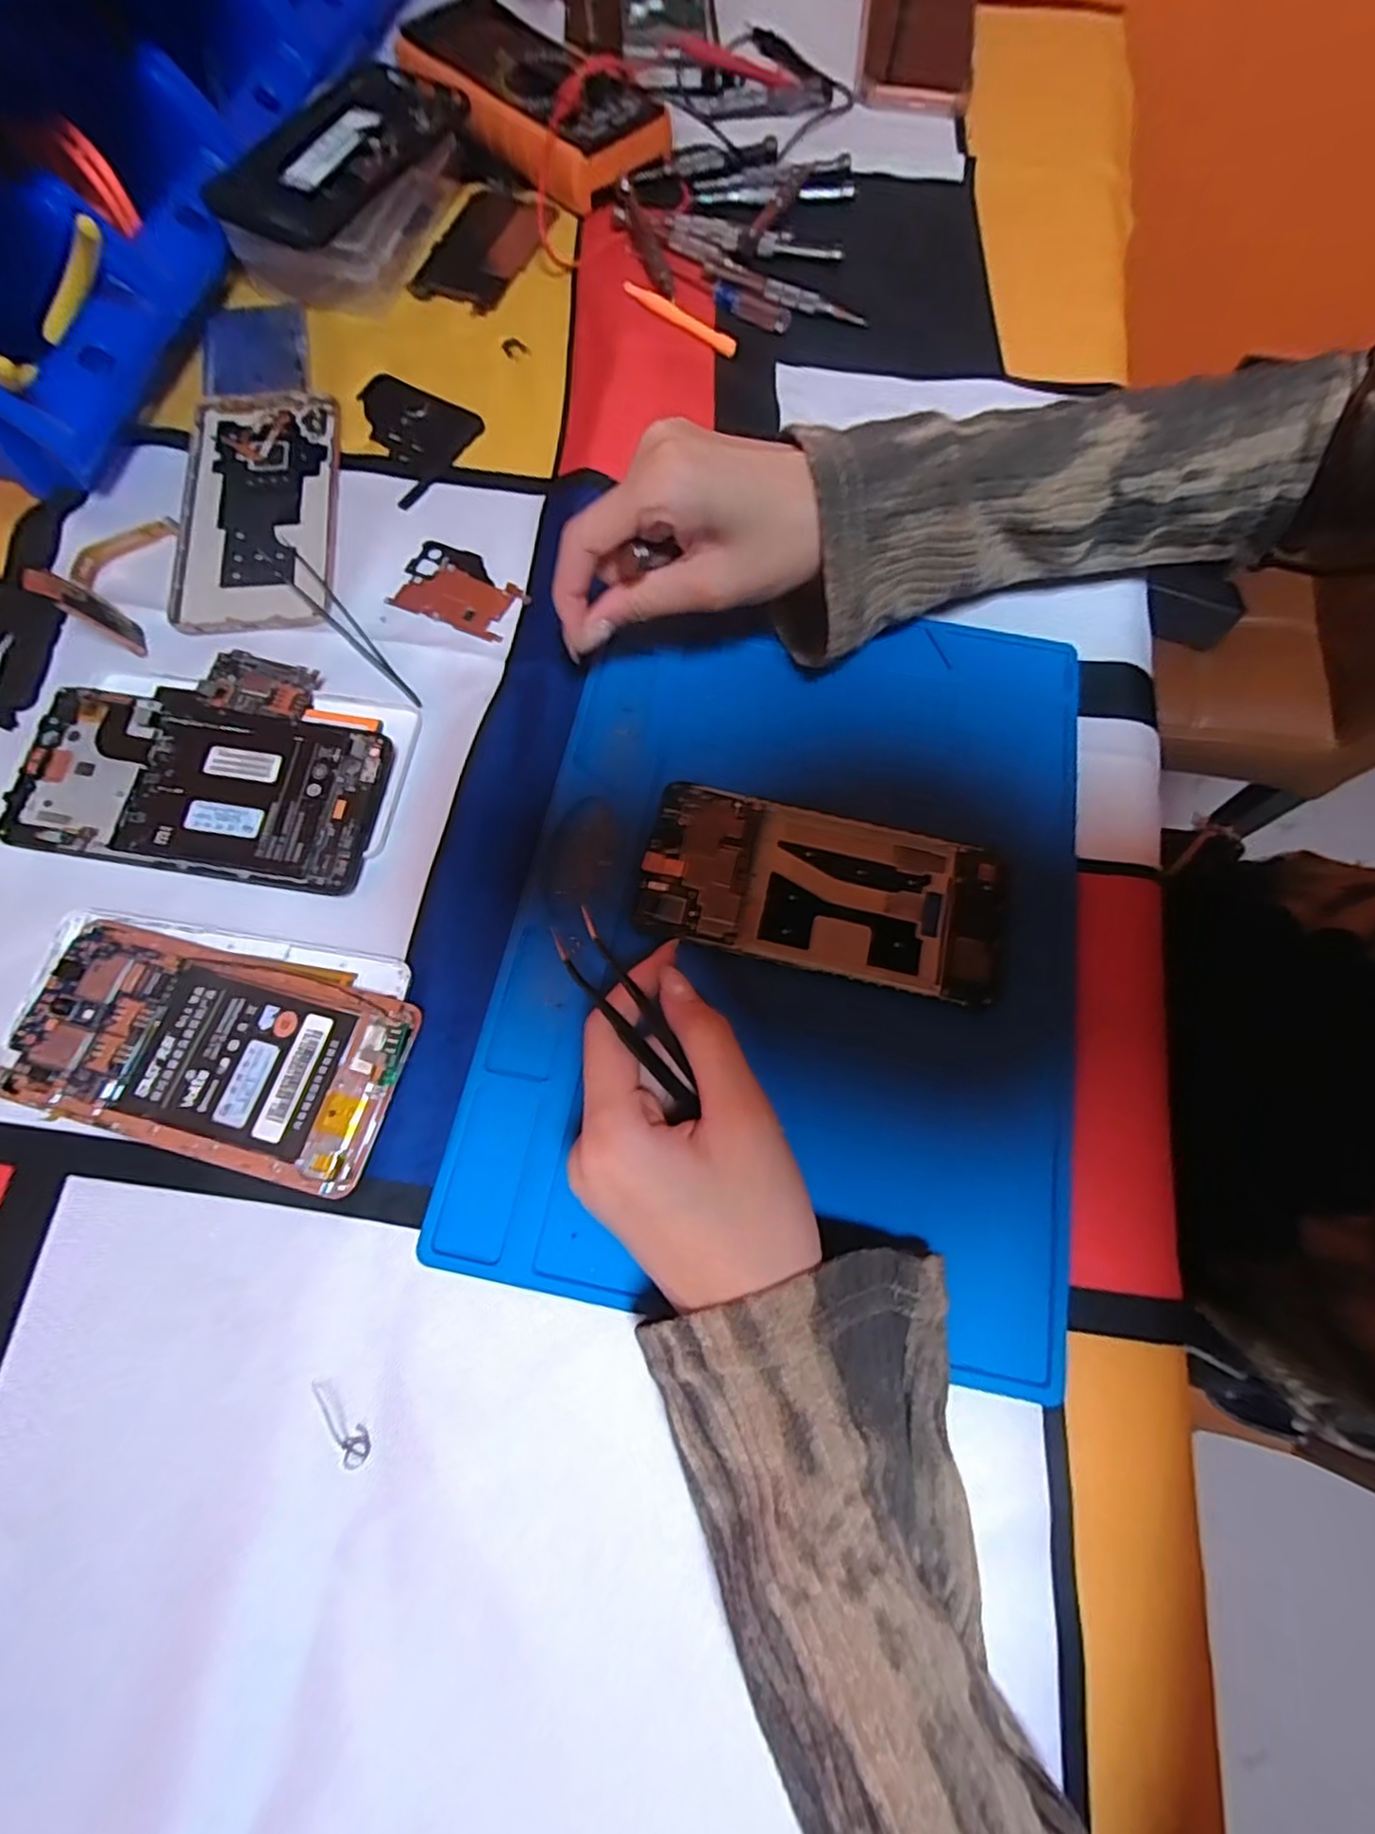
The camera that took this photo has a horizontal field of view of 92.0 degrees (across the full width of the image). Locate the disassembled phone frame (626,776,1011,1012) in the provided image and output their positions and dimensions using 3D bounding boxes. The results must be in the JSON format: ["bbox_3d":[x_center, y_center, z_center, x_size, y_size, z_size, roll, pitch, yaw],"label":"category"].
[{"bbox_3d":[0.058,-0.011,0.280,0.151,0.010,0.070,13,72,3],"label":"disassembled phone frame"}]

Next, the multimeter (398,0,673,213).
[{"bbox_3d":[-0.098,-0.525,0.425,0.174,0.039,0.079,39,75,10],"label":"multimeter"}]

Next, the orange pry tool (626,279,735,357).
[{"bbox_3d":[-0.005,-0.355,0.391,0.086,0.006,0.011,43,76,11],"label":"orange pry tool"}]

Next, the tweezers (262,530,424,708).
[{"bbox_3d":[-0.170,-0.144,0.319,0.014,0.005,0.126,-39,78,-13],"label":"tweezers"}]

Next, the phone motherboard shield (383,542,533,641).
[{"bbox_3d":[-0.113,-0.163,0.330,0.062,0.004,0.043,22,73,5],"label":"phone motherboard shield"}]

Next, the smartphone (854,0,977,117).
[{"bbox_3d":[0.171,-0.643,0.485,0.086,0.015,0.169,9,72,1],"label":"smartphone"}]

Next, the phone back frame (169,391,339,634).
[{"bbox_3d":[-0.220,-0.212,0.340,0.076,0.007,0.154,-7,73,-4],"label":"phone back frame"}]

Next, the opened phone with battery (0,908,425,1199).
[{"bbox_3d":[-0.181,0.043,0.253,0.149,0.012,0.084,14,72,3],"label":"opened phone with battery"}]

